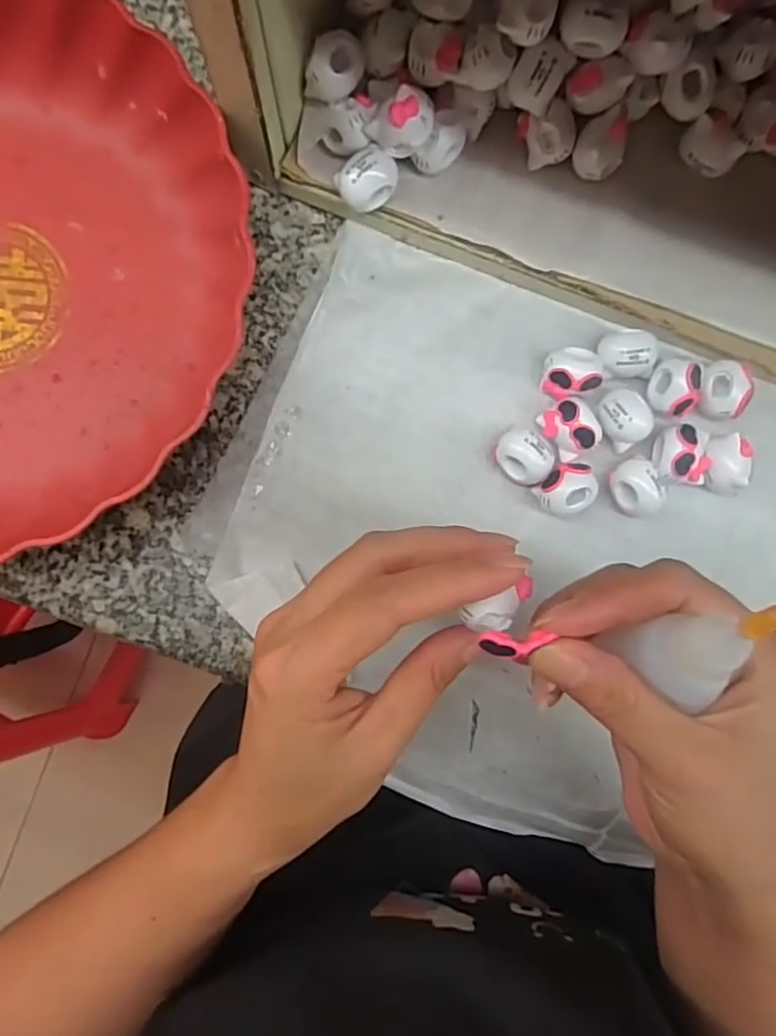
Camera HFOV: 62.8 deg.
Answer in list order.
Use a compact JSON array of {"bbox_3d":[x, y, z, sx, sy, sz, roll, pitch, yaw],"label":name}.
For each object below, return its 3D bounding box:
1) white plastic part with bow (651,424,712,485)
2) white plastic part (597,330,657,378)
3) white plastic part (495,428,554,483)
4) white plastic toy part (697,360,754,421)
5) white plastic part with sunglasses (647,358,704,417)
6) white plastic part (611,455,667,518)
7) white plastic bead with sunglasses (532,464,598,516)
[{"bbox_3d":[0.130,-0.028,0.281,0.023,0.022,0.024,4,86,-1],"label":"white plastic part with bow"},{"bbox_3d":[0.106,-0.072,0.282,0.023,0.015,0.019,-2,86,-2],"label":"white plastic part"},{"bbox_3d":[0.059,-0.026,0.281,0.025,0.021,0.020,37,86,1],"label":"white plastic part"},{"bbox_3d":[0.150,-0.057,0.283,0.020,0.017,0.025,-2,86,-2],"label":"white plastic toy part"},{"bbox_3d":[0.127,-0.058,0.279,0.019,0.017,0.024,-13,86,-2],"label":"white plastic part with sunglasses"},{"bbox_3d":[0.110,-0.013,0.282,0.021,0.023,0.024,-27,87,-3],"label":"white plastic part"},{"bbox_3d":[0.078,-0.011,0.282,0.026,0.022,0.020,-32,87,-4],"label":"white plastic bead with sunglasses"}]

